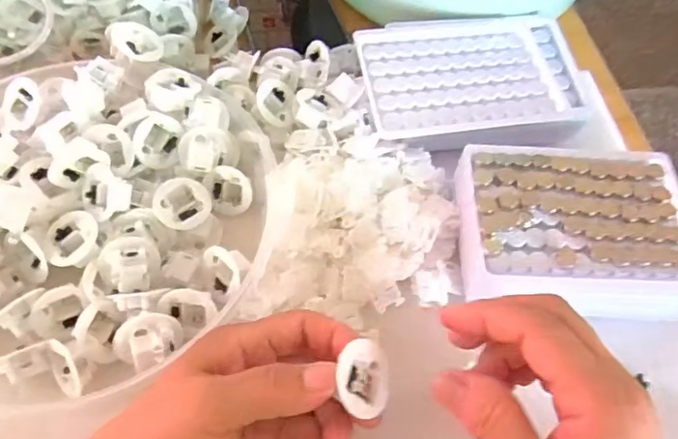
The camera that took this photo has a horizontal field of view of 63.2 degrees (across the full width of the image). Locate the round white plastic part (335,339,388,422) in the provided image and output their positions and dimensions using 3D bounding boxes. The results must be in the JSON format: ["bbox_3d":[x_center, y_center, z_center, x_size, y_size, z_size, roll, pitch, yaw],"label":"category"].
[{"bbox_3d":[0.010,0.068,0.243,0.030,0.005,0.030,22,58,-41],"label":"round white plastic part"}]

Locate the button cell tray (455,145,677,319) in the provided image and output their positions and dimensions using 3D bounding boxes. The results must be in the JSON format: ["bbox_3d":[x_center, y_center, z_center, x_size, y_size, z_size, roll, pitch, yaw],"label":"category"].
[{"bbox_3d":[0.139,0.008,0.331,0.133,0.033,0.103,3,58,0],"label":"button cell tray"}]

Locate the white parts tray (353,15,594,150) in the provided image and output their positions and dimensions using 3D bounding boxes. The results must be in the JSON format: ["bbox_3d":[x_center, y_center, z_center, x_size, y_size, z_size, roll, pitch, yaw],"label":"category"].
[{"bbox_3d":[0.094,-0.098,0.382,0.152,0.015,0.116,-5,59,-5],"label":"white parts tray"}]

